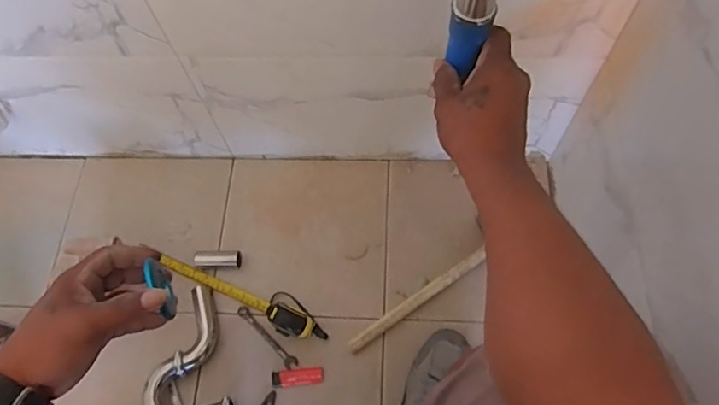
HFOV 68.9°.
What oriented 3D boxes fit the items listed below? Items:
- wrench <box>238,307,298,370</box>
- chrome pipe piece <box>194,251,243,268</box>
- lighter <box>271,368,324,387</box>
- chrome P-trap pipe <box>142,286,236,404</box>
[{"bbox_3d":[-0.153,0.223,0.872,0.020,0.007,0.134,-43,70,-15],"label":"wrench"},{"bbox_3d":[-0.249,0.101,0.924,0.082,0.031,0.025,1,65,4],"label":"chrome pipe piece"},{"bbox_3d":[-0.098,0.279,0.837,0.084,0.008,0.026,-4,65,2],"label":"lighter"},{"bbox_3d":[-0.284,0.261,0.851,0.124,0.040,0.217,-18,66,-5],"label":"chrome P-trap pipe"}]

